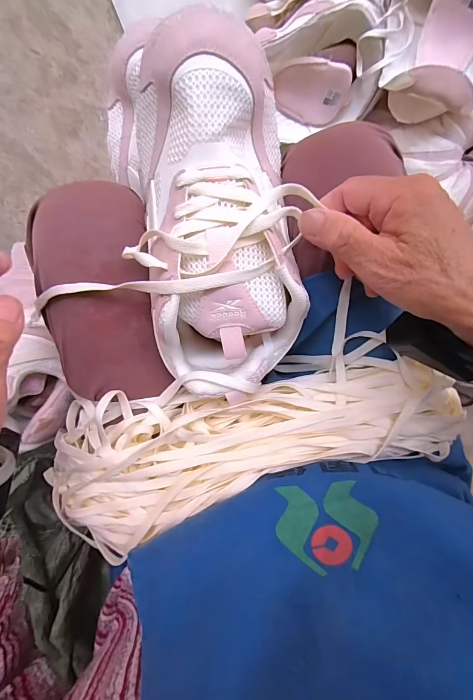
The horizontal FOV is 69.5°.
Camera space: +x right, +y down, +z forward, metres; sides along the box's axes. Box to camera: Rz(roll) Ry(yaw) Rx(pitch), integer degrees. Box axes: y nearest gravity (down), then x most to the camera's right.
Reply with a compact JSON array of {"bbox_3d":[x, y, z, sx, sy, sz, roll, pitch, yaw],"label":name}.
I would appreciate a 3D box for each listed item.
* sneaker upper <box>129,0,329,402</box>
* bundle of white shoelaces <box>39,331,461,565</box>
[{"bbox_3d":[-0.011,-0.082,0.242,0.106,0.067,0.231,-6,103,-3],"label":"sneaker upper"},{"bbox_3d":[0.023,0.072,0.283,0.355,0.045,0.126,-15,97,-2],"label":"bundle of white shoelaces"}]

